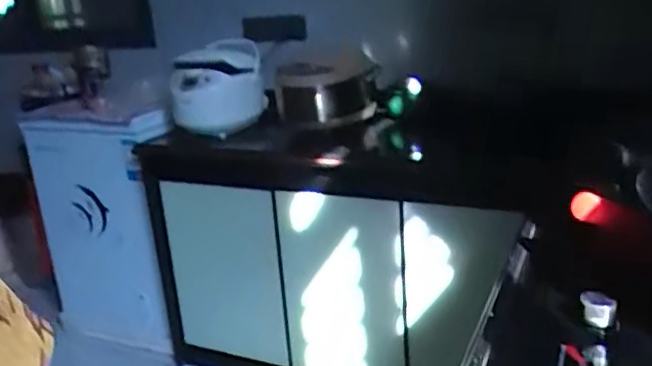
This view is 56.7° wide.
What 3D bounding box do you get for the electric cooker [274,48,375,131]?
[{"bbox_3d":[0.000,-0.286,1.845,0.298,0.200,0.352,-6,17,-3],"label":"electric cooker"}]

